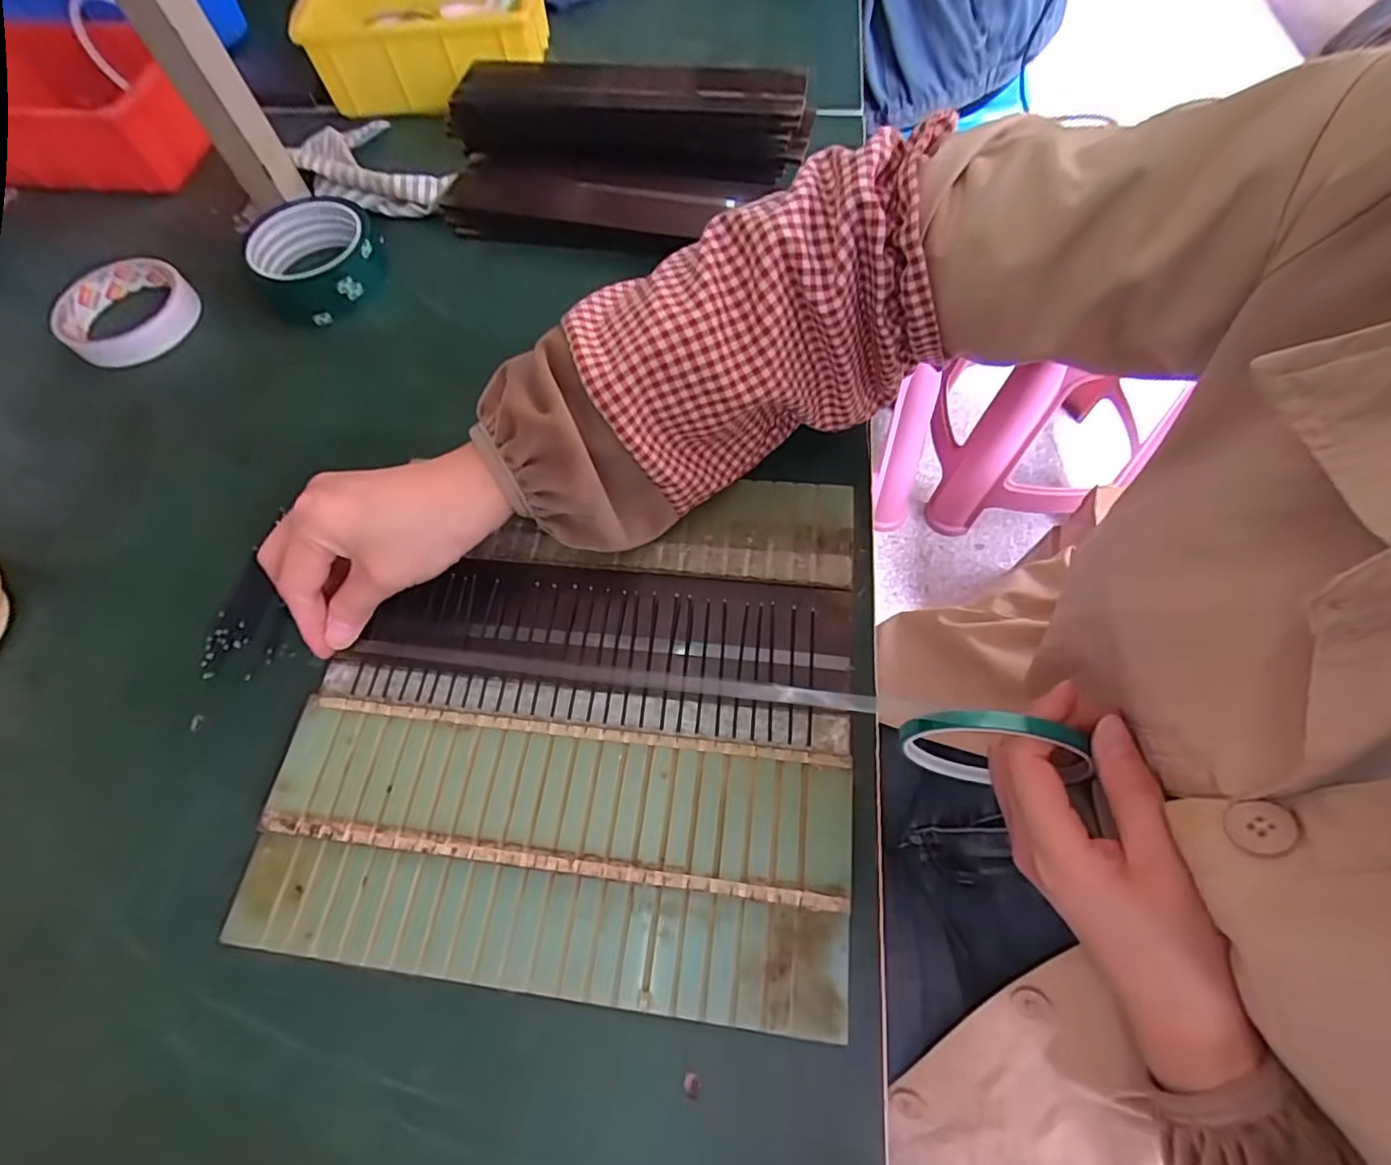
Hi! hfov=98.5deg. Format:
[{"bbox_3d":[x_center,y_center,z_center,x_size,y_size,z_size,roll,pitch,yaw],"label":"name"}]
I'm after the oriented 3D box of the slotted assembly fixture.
[{"bbox_3d":[-0.057,0.055,0.294,0.260,0.014,0.243,5,65,5],"label":"slotted assembly fixture"}]

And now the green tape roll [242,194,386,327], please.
[{"bbox_3d":[-0.271,-0.232,0.427,0.091,0.035,0.088,-33,68,-12],"label":"green tape roll"}]

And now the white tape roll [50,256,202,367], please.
[{"bbox_3d":[-0.404,-0.192,0.427,0.092,0.017,0.087,-1,65,2],"label":"white tape roll"}]

